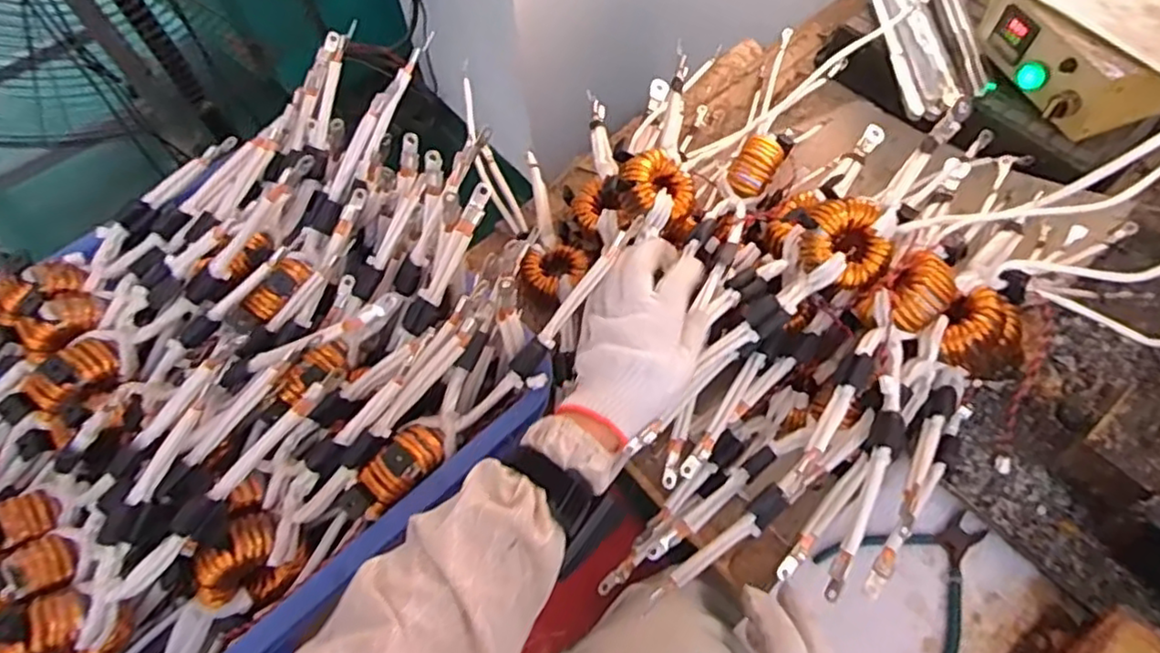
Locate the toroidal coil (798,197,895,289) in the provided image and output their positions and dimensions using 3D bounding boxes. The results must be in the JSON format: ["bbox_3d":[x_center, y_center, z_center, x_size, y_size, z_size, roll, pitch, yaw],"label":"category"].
[{"bbox_3d":[0.238,-0.073,0.589,0.074,0.041,0.074,0,97,1],"label":"toroidal coil"}]

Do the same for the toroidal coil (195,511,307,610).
[{"bbox_3d":[-0.250,0.181,0.496,0.049,0.061,0.068,30,67,18],"label":"toroidal coil"}]

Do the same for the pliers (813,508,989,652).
[{"bbox_3d":[0.294,0.210,0.553,0.133,0.013,0.126,-32,65,-14],"label":"pliers"}]

